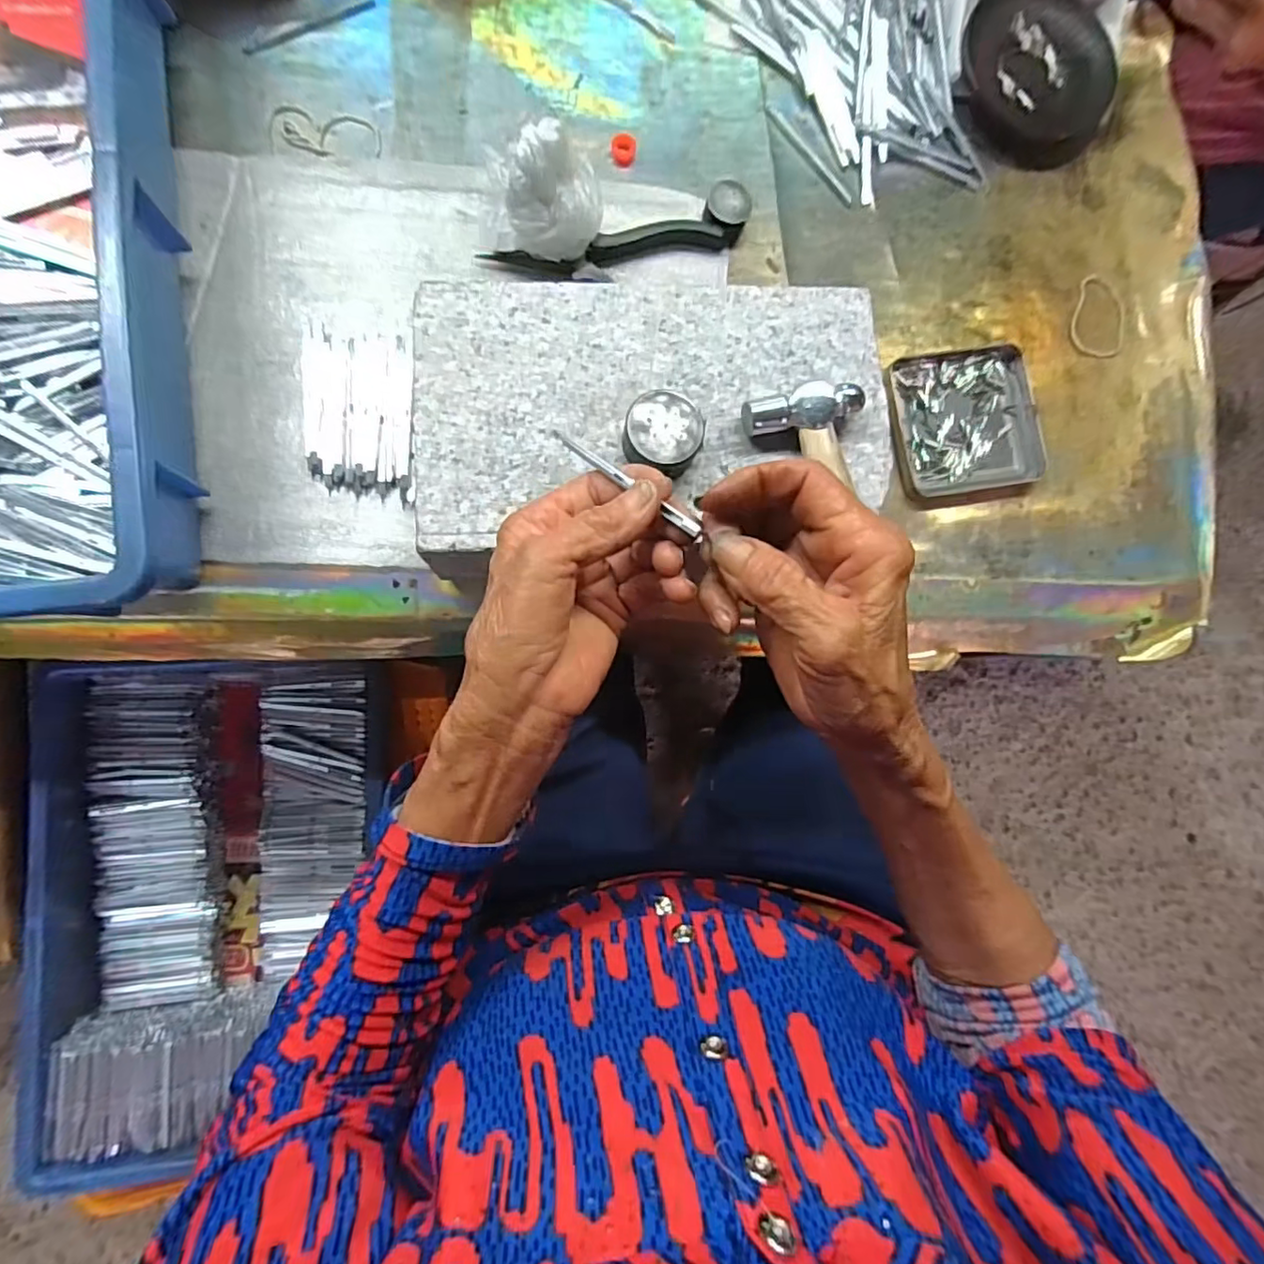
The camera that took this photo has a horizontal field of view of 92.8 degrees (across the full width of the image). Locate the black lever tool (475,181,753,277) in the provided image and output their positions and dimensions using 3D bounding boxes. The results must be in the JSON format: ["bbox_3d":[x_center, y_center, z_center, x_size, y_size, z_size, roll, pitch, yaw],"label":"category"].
[{"bbox_3d":[-0.004,-0.254,0.390,0.176,0.016,0.036,-20,87,-9],"label":"black lever tool"}]

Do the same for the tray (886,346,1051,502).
[{"bbox_3d":[0.226,-0.146,0.412,0.103,0.011,0.099,-9,85,-8],"label":"tray"}]

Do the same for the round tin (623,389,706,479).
[{"bbox_3d":[0.015,-0.097,0.298,0.036,0.021,0.038,1,83,-7],"label":"round tin"}]

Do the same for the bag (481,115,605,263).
[{"bbox_3d":[-0.053,-0.260,0.360,0.069,0.062,0.054,4,83,-7],"label":"bag"}]

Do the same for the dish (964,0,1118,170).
[{"bbox_3d":[0.297,-0.413,0.441,0.111,0.019,0.137,0,84,-8],"label":"dish"}]

